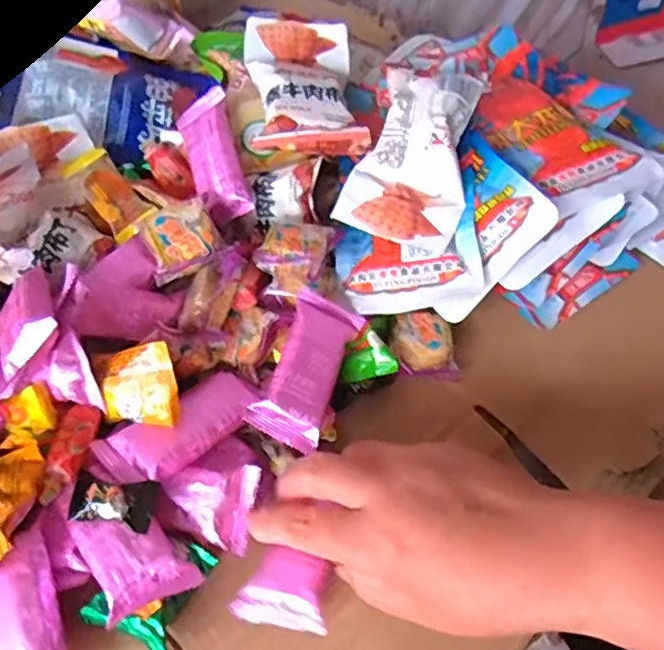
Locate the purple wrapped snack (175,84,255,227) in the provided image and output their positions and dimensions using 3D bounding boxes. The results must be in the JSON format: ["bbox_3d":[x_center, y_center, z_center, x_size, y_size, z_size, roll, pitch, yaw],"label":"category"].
[{"bbox_3d":[-0.083,-0.116,0.416,0.038,0.015,0.096,-27,71,22],"label":"purple wrapped snack"}]

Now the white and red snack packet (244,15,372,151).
[{"bbox_3d":[-0.020,-0.172,0.426,0.074,0.031,0.129,-8,54,-2],"label":"white and red snack packet"}]

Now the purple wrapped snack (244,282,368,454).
[{"bbox_3d":[-0.014,0.023,0.358,0.042,0.018,0.097,31,51,-10],"label":"purple wrapped snack"}]

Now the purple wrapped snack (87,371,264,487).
[{"bbox_3d":[-0.079,0.057,0.333,0.089,0.019,0.041,-35,60,-20],"label":"purple wrapped snack"}]

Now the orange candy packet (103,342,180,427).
[{"bbox_3d":[-0.103,0.032,0.324,0.040,0.007,0.046,-1,99,9],"label":"orange candy packet"}]

